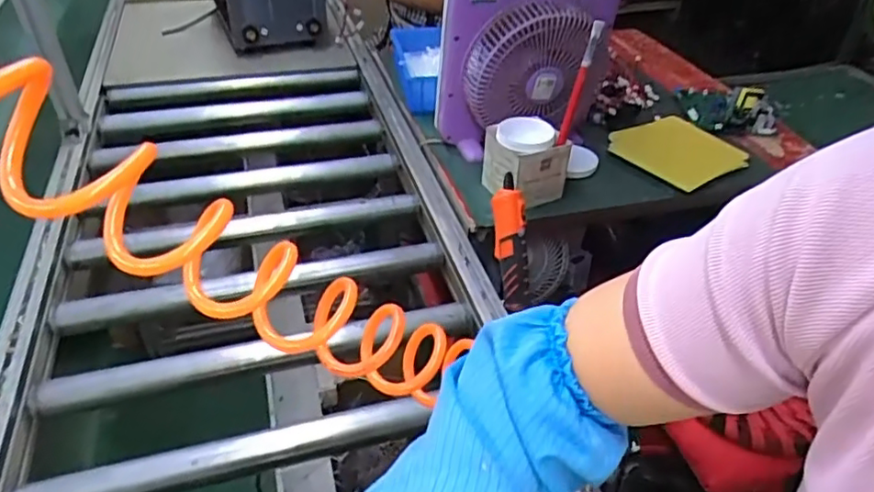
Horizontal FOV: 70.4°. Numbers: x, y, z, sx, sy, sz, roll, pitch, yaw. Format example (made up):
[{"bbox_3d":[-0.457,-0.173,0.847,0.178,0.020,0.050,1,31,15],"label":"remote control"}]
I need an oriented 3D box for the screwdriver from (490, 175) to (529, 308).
[{"bbox_3d":[0.110,-0.002,0.936,0.051,0.214,0.060,-5,2,-12],"label":"screwdriver"}]

